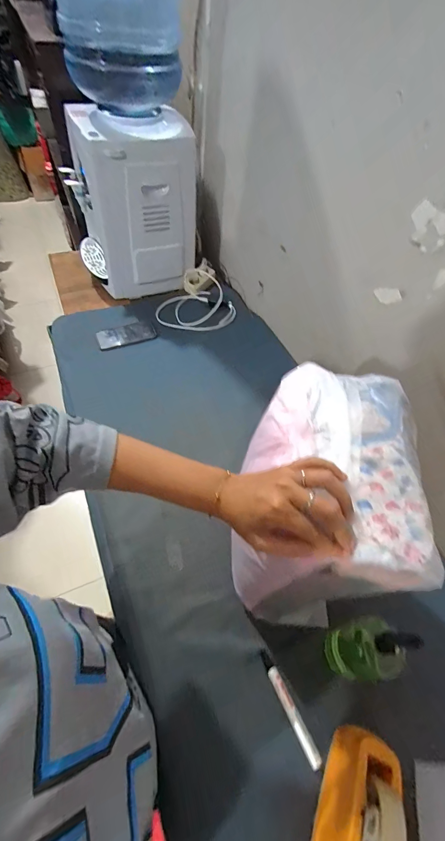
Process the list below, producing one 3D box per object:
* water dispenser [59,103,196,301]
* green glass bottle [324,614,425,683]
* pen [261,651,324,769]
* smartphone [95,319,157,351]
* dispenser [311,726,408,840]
[{"bbox_3d":[-0.278,-0.660,1.063,0.354,0.451,0.280,-9,55,-12],"label":"water dispenser"},{"bbox_3d":[0.209,0.327,0.493,0.081,0.177,0.072,-10,56,-12],"label":"green glass bottle"},{"bbox_3d":[0.098,0.424,0.512,0.019,0.014,0.148,-21,59,-19],"label":"pen"},{"bbox_3d":[-0.284,-0.253,1.018,0.165,0.015,0.079,-20,68,-16],"label":"smartphone"},{"bbox_3d":[0.159,0.489,0.401,0.067,0.114,0.197,24,55,12],"label":"dispenser"}]

